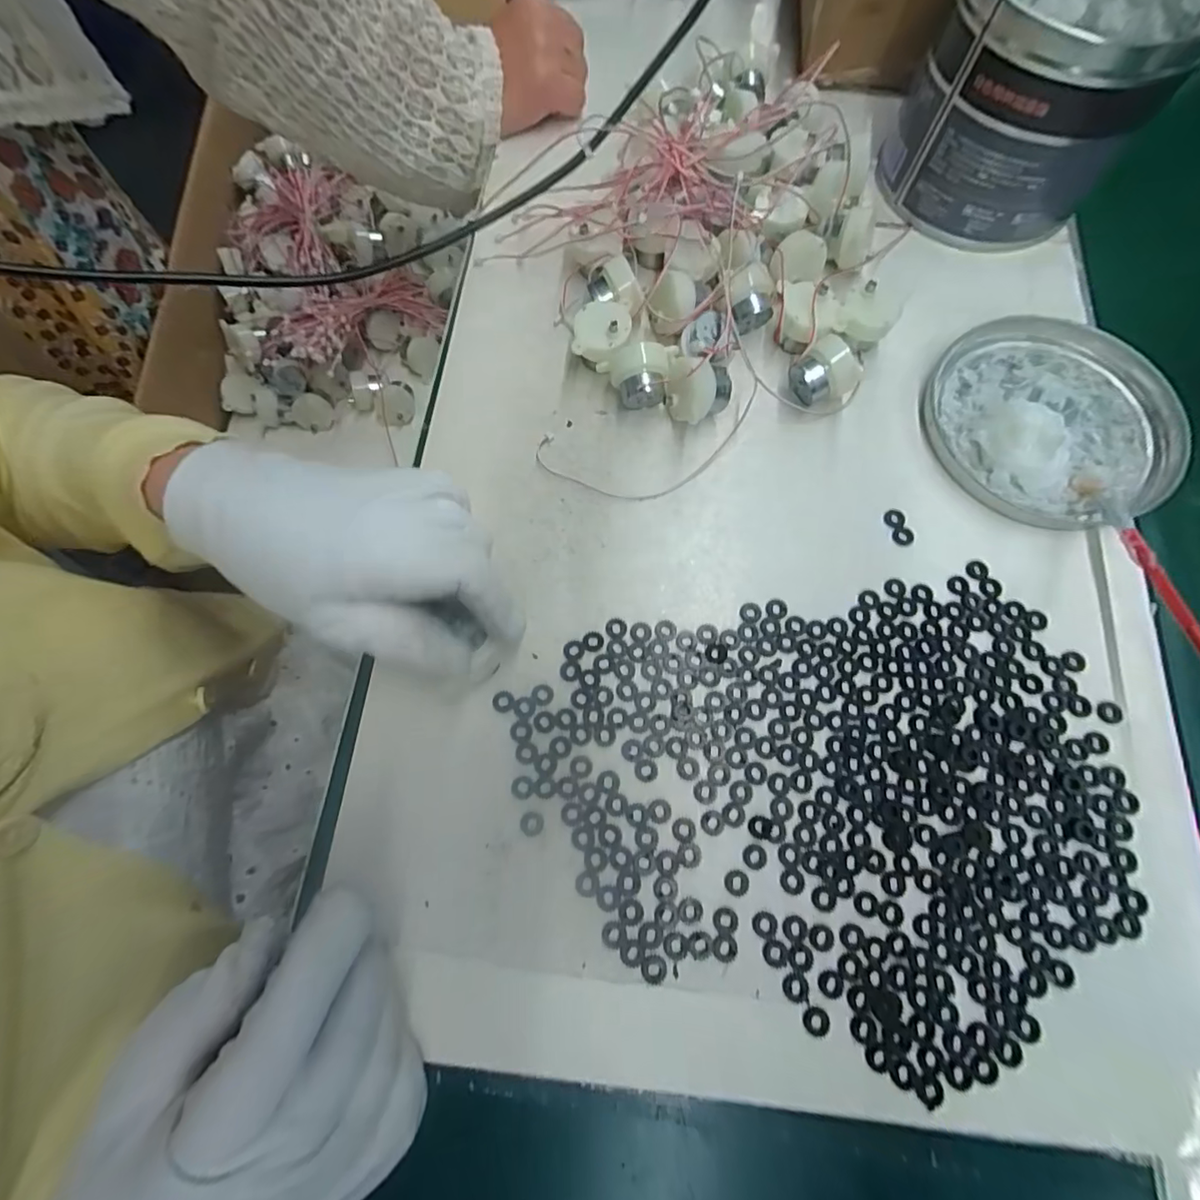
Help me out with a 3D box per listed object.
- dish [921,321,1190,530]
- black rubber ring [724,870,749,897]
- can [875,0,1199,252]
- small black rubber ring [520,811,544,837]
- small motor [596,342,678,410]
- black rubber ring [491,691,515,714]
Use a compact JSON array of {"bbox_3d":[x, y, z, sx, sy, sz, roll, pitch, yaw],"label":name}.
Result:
[{"bbox_3d":[0.254,-0.103,0.297,0.135,0.025,0.125,0,72,0],"label":"dish"},{"bbox_3d":[0.060,0.122,0.231,0.010,0.004,0.010,0,72,0],"label":"black rubber ring"},{"bbox_3d":[0.251,-0.299,0.314,0.124,0.101,0.131,1,74,-2],"label":"can"},{"bbox_3d":[-0.030,0.100,0.239,0.011,0.004,0.010,0,72,0],"label":"small black rubber ring"},{"bbox_3d":[0.021,-0.121,0.295,0.040,0.035,0.027,-5,72,-2],"label":"small motor"},{"bbox_3d":[-0.046,0.048,0.255,0.010,0.004,0.010,0,72,0],"label":"black rubber ring"}]

